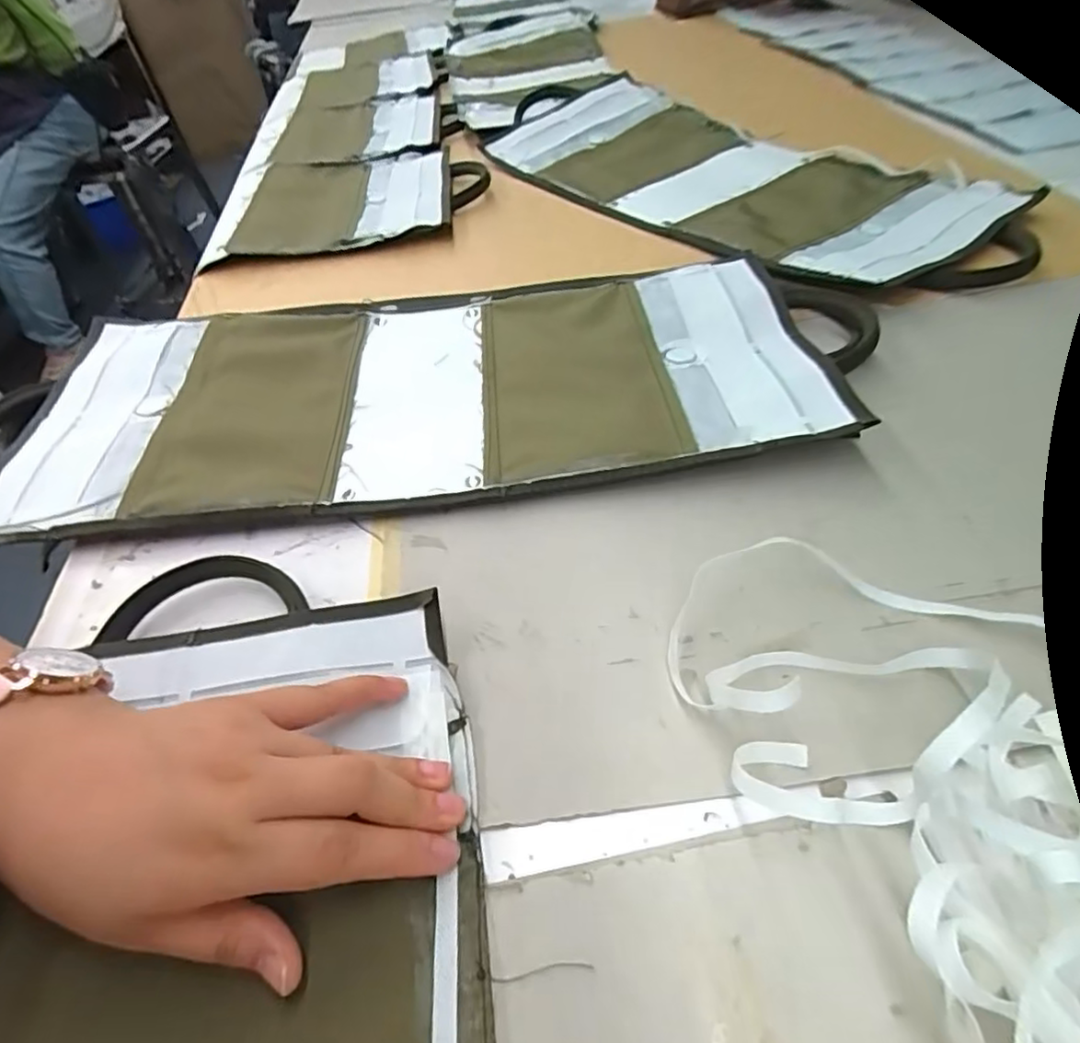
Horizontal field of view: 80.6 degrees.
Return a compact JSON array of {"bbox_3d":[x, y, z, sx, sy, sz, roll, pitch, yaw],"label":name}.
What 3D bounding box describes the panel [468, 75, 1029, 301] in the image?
[{"bbox_3d":[0.181,-0.346,0.651,0.242,0.052,0.598,-31,51,-19],"label":"panel"}]

